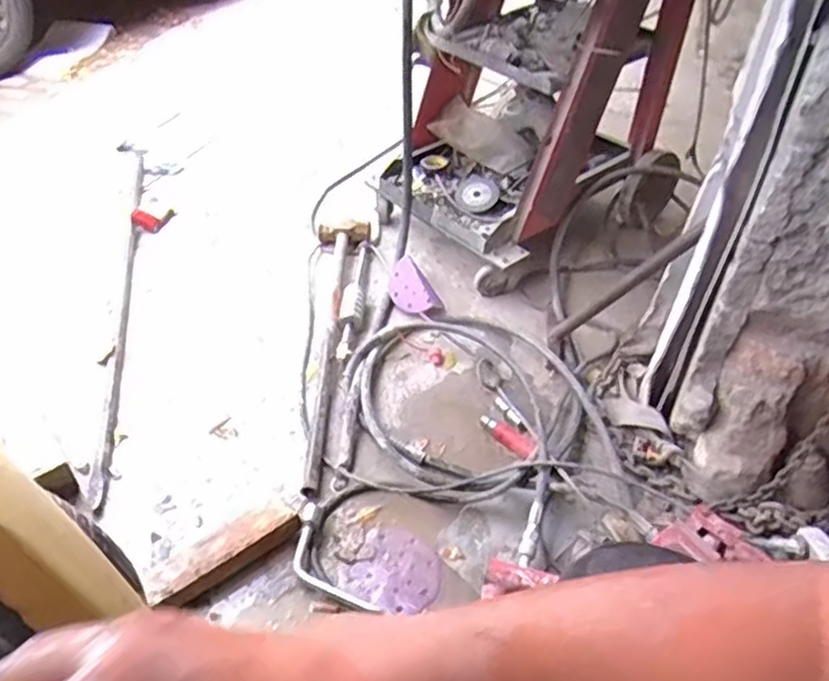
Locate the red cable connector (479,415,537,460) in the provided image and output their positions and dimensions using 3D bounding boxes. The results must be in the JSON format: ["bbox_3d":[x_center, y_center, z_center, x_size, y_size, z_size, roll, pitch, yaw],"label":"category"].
[{"bbox_3d":[0.153,0.158,1.155,0.032,0.024,0.113,-31,51,-29],"label":"red cable connector"}]

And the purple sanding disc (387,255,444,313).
[{"bbox_3d":[-0.007,-0.108,1.408,0.079,0.047,0.152,-20,46,-21],"label":"purple sanding disc"}]

